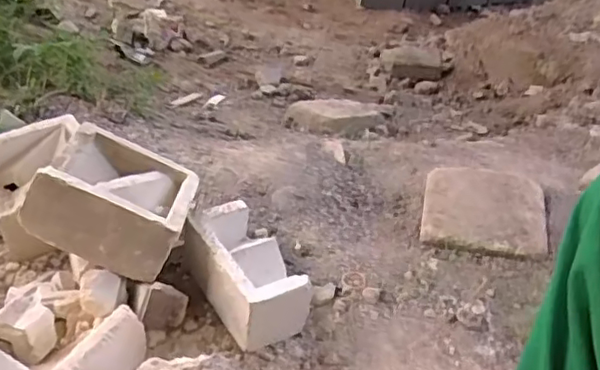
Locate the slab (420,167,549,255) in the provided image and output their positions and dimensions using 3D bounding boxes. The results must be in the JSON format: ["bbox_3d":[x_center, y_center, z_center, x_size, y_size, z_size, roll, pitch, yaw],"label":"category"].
[{"bbox_3d":[0.316,0.035,1.054,0.202,0.021,0.194,8,45,10],"label":"slab"}]

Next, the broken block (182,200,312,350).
[{"bbox_3d":[-0.080,0.122,0.900,0.108,0.093,0.200,-17,41,-28],"label":"broken block"}]

